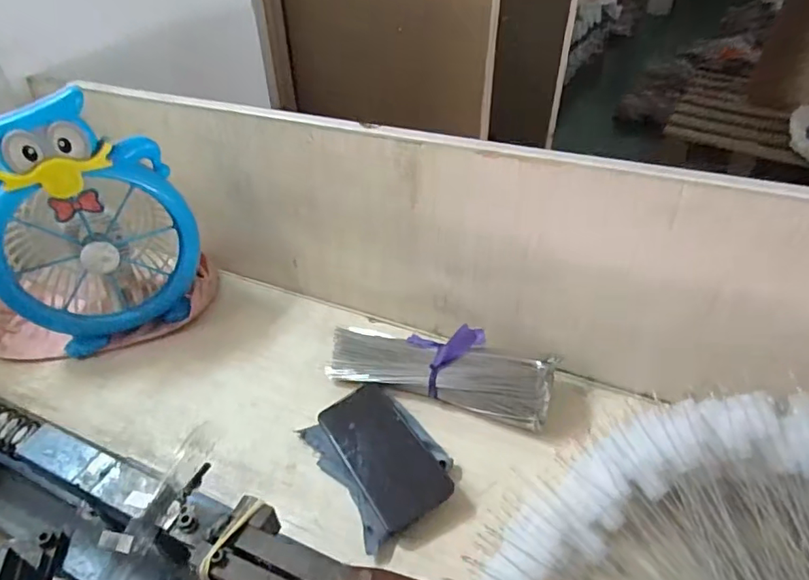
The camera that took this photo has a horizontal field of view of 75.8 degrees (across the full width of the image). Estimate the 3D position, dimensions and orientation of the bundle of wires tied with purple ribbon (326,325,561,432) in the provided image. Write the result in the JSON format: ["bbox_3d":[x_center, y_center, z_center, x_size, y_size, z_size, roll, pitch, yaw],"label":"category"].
[{"bbox_3d":[0.036,0.090,0.596,0.255,0.069,0.074,12,43,15],"label":"bundle of wires tied with purple ribbon"}]

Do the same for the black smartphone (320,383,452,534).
[{"bbox_3d":[-0.023,0.167,0.544,0.076,0.010,0.154,-34,53,-13],"label":"black smartphone"}]

